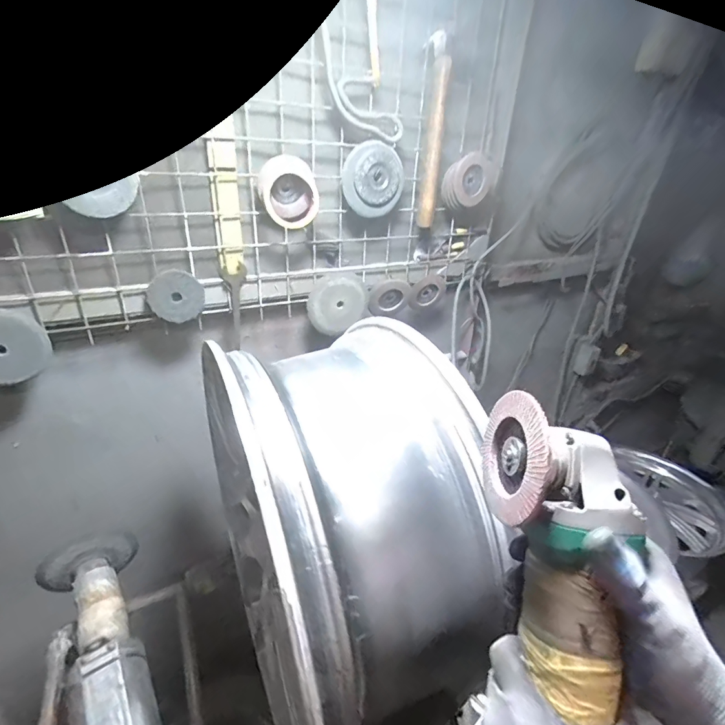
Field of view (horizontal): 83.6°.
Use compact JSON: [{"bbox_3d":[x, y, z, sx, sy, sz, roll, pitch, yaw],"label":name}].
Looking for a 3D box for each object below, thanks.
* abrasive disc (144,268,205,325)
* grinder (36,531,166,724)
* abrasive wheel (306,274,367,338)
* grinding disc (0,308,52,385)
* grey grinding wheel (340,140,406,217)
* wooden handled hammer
[{"bbox_3d":[-0.301,-0.107,0.658,0.082,0.081,0.004,-26,20,-14],"label":"abrasive disc"},{"bbox_3d":[-0.286,0.469,0.489,0.123,0.096,0.624,-17,35,-33],"label":"grinder"},{"bbox_3d":[-0.049,-0.113,0.798,0.119,0.111,0.023,-7,30,-19],"label":"abrasive wheel"},{"bbox_3d":[-0.507,-0.021,0.571,0.103,0.106,0.010,-25,29,-28],"label":"grinding disc"},{"bbox_3d":[0.023,-0.321,0.721,0.117,0.115,0.023,27,10,-29],"label":"grey grinding wheel"},{"bbox_3d":[0.124,-0.404,0.737,0.045,0.289,0.039,7,29,6],"label":"wooden handled hammer"}]

